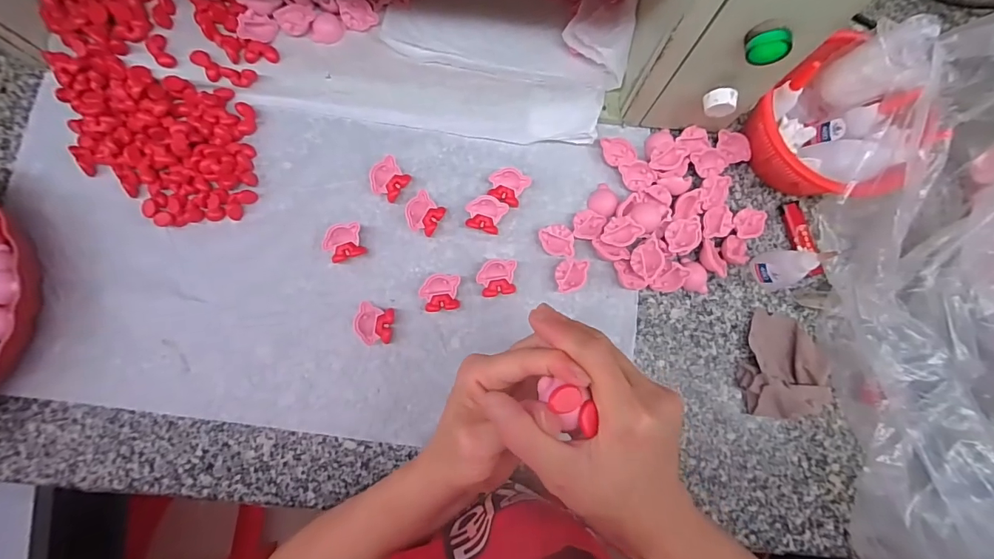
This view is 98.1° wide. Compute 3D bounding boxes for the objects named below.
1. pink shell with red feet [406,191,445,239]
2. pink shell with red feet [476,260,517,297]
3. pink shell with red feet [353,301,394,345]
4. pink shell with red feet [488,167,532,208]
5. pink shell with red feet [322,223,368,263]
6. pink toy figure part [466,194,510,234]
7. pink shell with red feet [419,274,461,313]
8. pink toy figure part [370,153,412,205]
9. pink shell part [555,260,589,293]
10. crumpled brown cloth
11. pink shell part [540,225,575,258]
[{"bbox_3d":[-0.069,-0.061,0.408,0.032,0.016,0.034,32,83,2],"label":"pink shell with red feet"},{"bbox_3d":[0.000,-0.001,0.404,0.037,0.014,0.033,-8,83,-3],"label":"pink shell with red feet"},{"bbox_3d":[-0.111,0.040,0.391,0.031,0.018,0.035,5,83,-2],"label":"pink shell with red feet"},{"bbox_3d":[0.009,-0.089,0.416,0.036,0.018,0.035,0,83,-2],"label":"pink shell with red feet"},{"bbox_3d":[-0.142,-0.034,0.401,0.035,0.015,0.031,-20,84,-5],"label":"pink shell with red feet"},{"bbox_3d":[-0.011,-0.061,0.411,0.037,0.015,0.034,14,82,-1],"label":"pink toy figure part"},{"bbox_3d":[-0.052,0.013,0.398,0.035,0.014,0.033,0,83,-2],"label":"pink shell with red feet"},{"bbox_3d":[-0.103,-0.095,0.411,0.031,0.016,0.035,39,83,3],"label":"pink toy figure part"},{"bbox_3d":[0.070,-0.002,0.405,0.030,0.014,0.029,-2,83,-3],"label":"pink shell part"},{"bbox_3d":[0.266,0.081,0.395,0.068,0.028,0.093,16,82,0],"label":"crumpled brown cloth"},{"bbox_3d":[0.056,-0.035,0.408,0.030,0.017,0.030,-2,83,-3],"label":"pink shell part"}]

